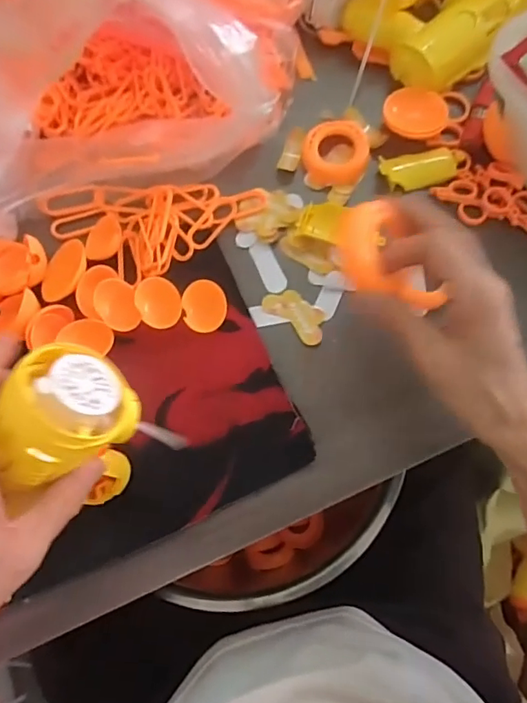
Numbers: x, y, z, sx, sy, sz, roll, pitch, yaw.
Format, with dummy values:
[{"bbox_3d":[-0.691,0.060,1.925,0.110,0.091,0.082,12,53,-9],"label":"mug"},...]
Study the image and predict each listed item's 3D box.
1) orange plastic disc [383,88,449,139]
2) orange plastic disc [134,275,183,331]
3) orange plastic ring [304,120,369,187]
[{"bbox_3d":[0.132,-0.208,0.448,0.053,0.014,0.046,40,78,12],"label":"orange plastic disc"},{"bbox_3d":[-0.082,-0.039,0.406,0.035,0.006,0.042,-24,74,-6],"label":"orange plastic disc"},{"bbox_3d":[0.063,-0.174,0.449,0.056,0.014,0.055,0,73,1],"label":"orange plastic ring"}]

